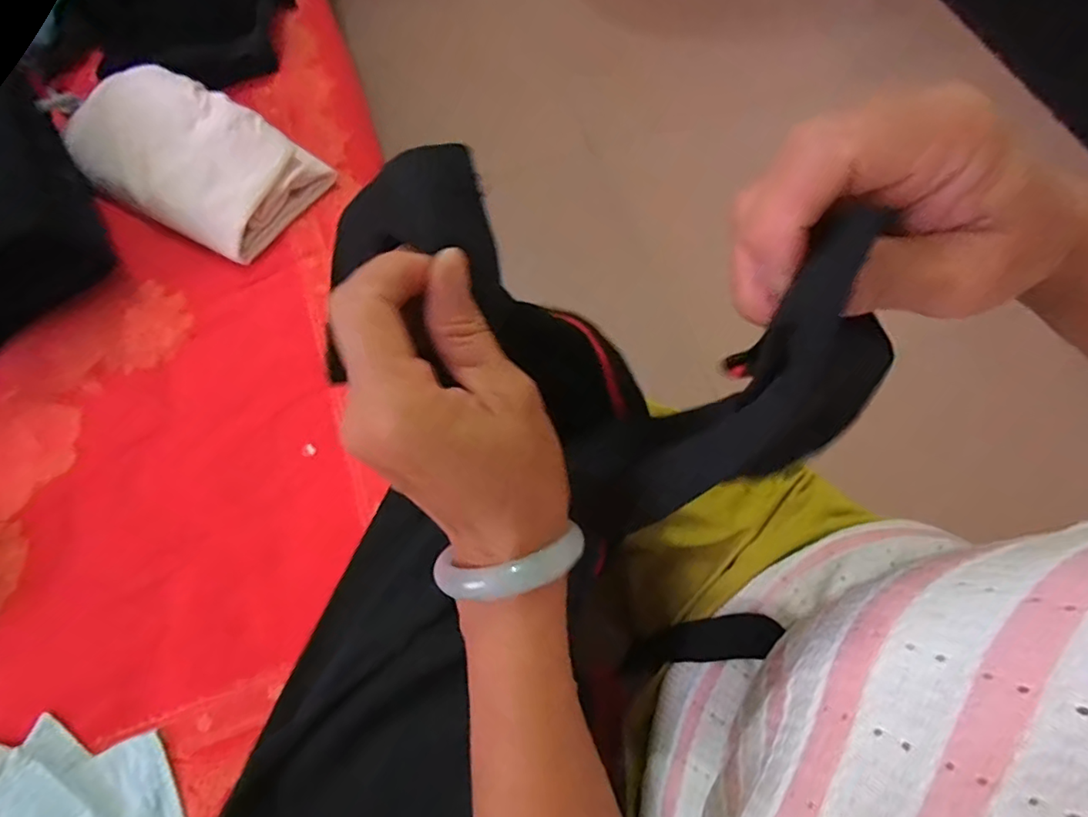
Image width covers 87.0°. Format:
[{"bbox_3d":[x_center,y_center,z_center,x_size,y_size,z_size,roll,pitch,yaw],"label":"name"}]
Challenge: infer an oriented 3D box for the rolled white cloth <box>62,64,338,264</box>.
[{"bbox_3d":[-0.340,-0.240,0.544,0.238,0.065,0.131,29,72,12],"label":"rolled white cloth"}]

